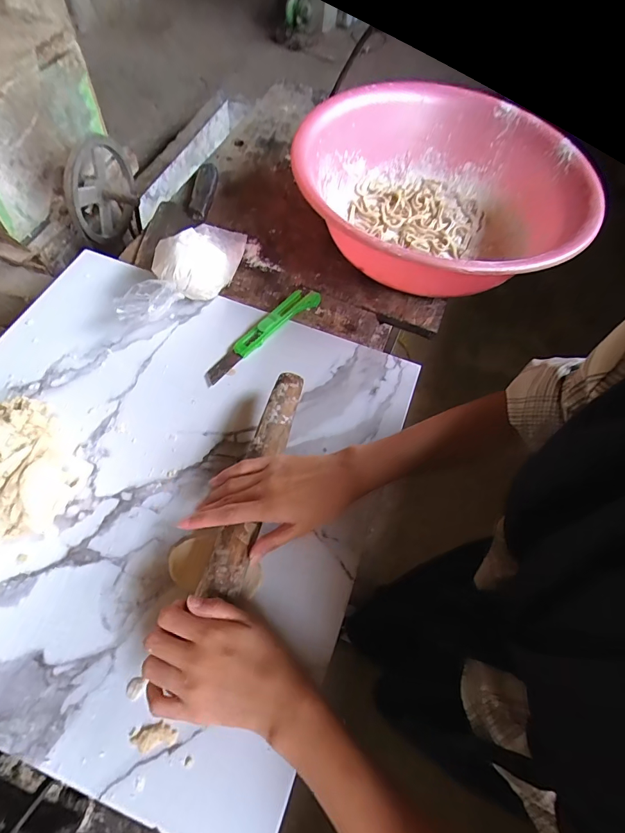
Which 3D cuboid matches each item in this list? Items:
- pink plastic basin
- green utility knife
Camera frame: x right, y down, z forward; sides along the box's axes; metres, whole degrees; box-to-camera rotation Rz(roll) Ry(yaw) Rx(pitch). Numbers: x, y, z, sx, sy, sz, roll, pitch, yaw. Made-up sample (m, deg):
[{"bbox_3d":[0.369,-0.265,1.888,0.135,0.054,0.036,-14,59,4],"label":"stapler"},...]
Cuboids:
[{"bbox_3d":[0.194,-0.333,0.593,0.423,0.122,0.423,1,61,-1],"label":"pink plastic basin"},{"bbox_3d":[-0.063,-0.109,0.514,0.030,0.022,0.194,40,64,15],"label":"green utility knife"}]

